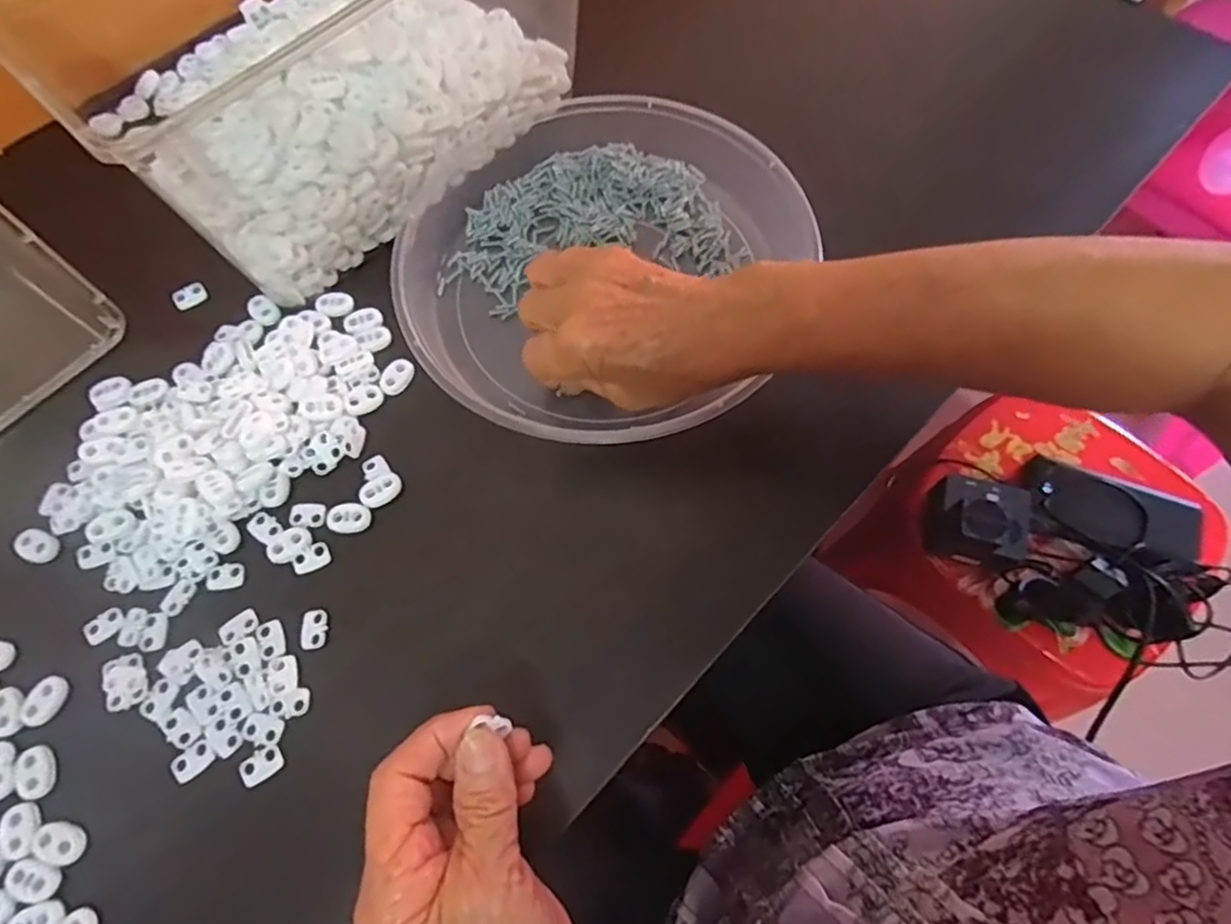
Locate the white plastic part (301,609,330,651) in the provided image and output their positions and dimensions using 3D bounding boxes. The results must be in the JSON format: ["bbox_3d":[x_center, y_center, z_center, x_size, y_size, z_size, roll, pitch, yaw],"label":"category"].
[{"bbox_3d":[-0.149,0.083,0.330,0.012,0.004,0.019,-11,67,-3],"label":"white plastic part"}]

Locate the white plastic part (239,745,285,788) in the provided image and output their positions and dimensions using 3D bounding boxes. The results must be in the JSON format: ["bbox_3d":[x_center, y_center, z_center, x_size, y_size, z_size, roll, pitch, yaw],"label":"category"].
[{"bbox_3d":[-0.162,0.139,0.306,0.018,0.004,0.013,-32,70,-11],"label":"white plastic part"}]

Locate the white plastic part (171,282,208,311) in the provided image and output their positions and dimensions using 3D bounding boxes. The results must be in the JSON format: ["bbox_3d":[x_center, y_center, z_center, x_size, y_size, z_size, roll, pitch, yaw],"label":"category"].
[{"bbox_3d":[-0.263,-0.102,0.413,0.019,0.008,0.010,-33,70,-11],"label":"white plastic part"}]

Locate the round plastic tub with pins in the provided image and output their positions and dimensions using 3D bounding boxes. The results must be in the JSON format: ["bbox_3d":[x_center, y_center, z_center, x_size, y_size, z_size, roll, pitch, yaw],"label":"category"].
[{"bbox_3d":[-0.015,-0.121,0.394,0.232,0.047,0.229,1,67,-2],"label":"round plastic tub with pins"}]

